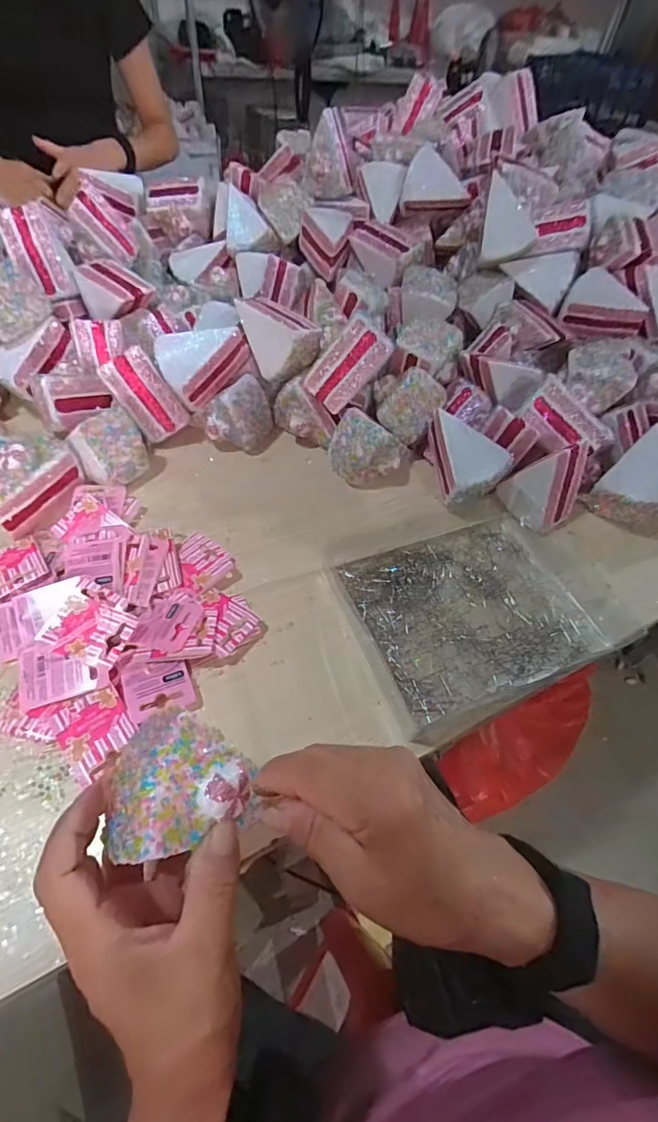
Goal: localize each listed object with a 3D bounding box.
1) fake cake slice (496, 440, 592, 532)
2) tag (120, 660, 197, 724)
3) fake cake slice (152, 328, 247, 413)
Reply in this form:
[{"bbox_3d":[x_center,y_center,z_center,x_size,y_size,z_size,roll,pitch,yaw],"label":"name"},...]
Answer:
[{"bbox_3d":[0.213,-0.079,0.462,0.068,0.085,0.057,36,58,20],"label":"fake cake slice"},{"bbox_3d":[-0.127,0.093,0.352,0.047,0.004,0.044,-15,61,-20],"label":"tag"},{"bbox_3d":[-0.135,-0.213,0.495,0.058,0.050,0.091,42,84,19],"label":"fake cake slice"}]

